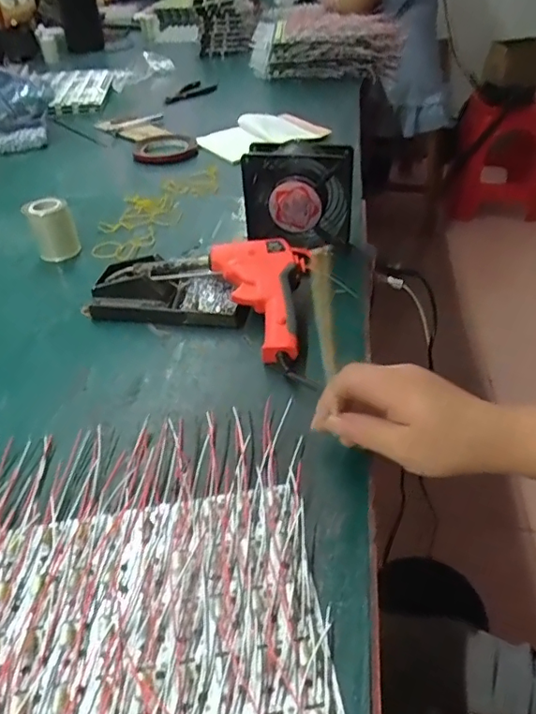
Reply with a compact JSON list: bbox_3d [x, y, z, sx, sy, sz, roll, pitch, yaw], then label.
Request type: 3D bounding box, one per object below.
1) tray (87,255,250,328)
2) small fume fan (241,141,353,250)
[{"bbox_3d":[-0.104,-0.067,0.567,0.167,0.042,0.065,5,41,10],"label":"tray"},{"bbox_3d":[0.034,-0.185,0.627,0.122,0.110,0.048,6,41,11],"label":"small fume fan"}]

